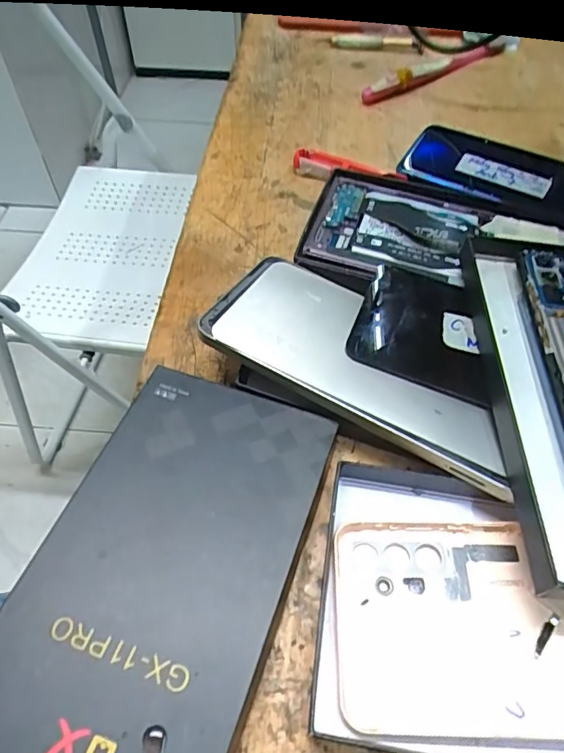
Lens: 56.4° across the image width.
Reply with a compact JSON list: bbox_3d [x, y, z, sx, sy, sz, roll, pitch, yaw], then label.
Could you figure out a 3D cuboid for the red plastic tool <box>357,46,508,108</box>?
[{"bbox_3d":[0.123,-0.248,0.432,0.138,0.016,0.017,-27,59,-19],"label":"red plastic tool"}]

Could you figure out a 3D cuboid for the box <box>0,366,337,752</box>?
[{"bbox_3d":[-0.046,0.075,0.207,0.094,0.018,0.163,16,56,11],"label":"box"}]

